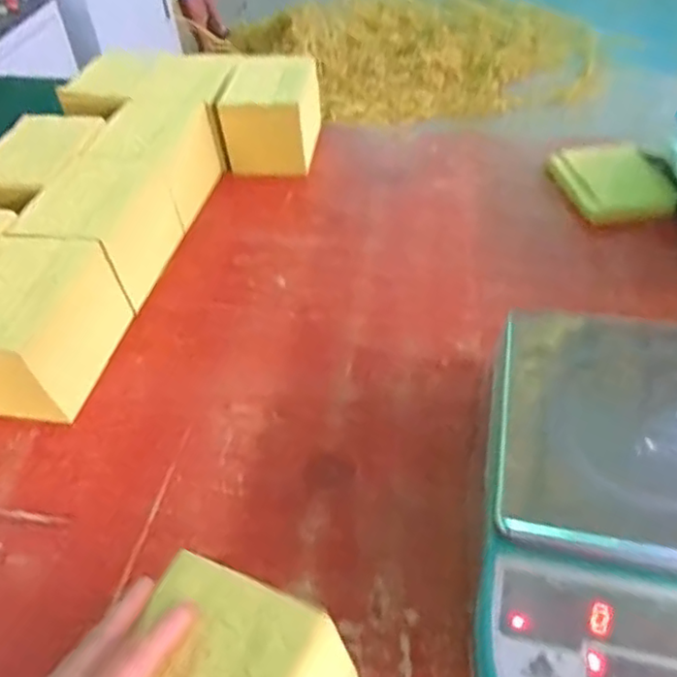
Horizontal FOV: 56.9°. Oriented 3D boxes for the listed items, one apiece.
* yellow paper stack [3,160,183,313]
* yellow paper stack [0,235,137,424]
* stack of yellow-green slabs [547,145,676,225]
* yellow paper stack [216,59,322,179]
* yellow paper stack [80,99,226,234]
[{"bbox_3d":[-0.286,-0.129,0.771,0.118,0.114,0.178,6,46,10],"label":"yellow paper stack"},{"bbox_3d":[-0.324,-0.013,0.657,0.130,0.118,0.175,4,46,9],"label":"yellow paper stack"},{"bbox_3d":[0.388,-0.220,0.878,0.139,0.021,0.157,-9,46,-4],"label":"stack of yellow-green slabs"},{"bbox_3d":[-0.101,-0.347,0.970,0.126,0.114,0.154,3,46,7],"label":"yellow paper stack"},{"bbox_3d":[-0.255,-0.246,0.881,0.124,0.111,0.172,6,47,11],"label":"yellow paper stack"}]

